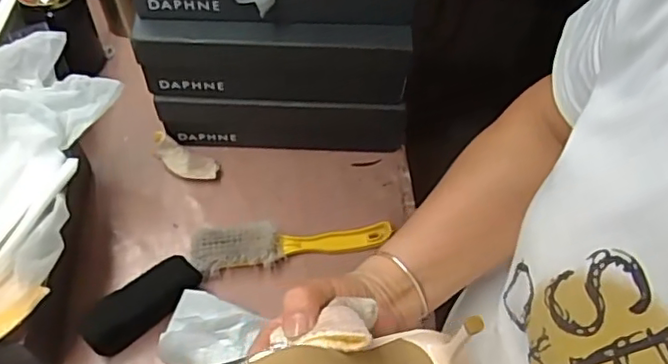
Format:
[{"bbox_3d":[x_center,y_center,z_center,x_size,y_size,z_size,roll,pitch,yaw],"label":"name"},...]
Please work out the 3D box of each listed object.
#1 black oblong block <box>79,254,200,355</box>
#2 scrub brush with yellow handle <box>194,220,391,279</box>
[{"bbox_3d":[-0.203,0.133,0.654,0.130,0.057,0.041,-34,67,-22],"label":"black oblong block"},{"bbox_3d":[-0.047,0.067,0.706,0.228,0.032,0.047,-6,59,-9],"label":"scrub brush with yellow handle"}]

